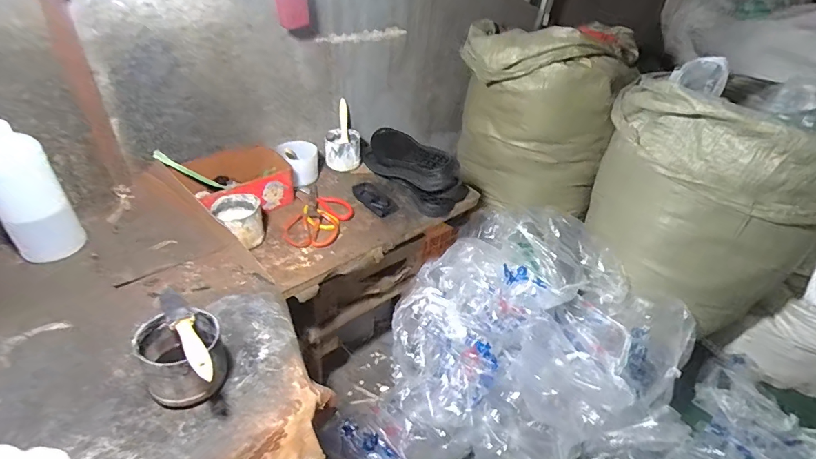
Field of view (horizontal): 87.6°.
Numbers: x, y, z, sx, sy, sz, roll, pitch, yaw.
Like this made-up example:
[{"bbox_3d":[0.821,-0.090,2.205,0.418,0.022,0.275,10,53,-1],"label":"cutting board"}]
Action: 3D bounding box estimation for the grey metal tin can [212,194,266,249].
[{"bbox_3d":[-0.313,-0.012,0.805,0.083,0.072,0.095,-21,45,-29],"label":"grey metal tin can"}]

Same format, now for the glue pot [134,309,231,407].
[{"bbox_3d":[-0.282,0.159,0.532,0.095,0.093,0.094,-6,40,-14],"label":"glue pot"}]

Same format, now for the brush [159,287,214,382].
[{"bbox_3d":[-0.264,0.121,0.508,0.026,0.018,0.143,-24,47,-32],"label":"brush"}]

